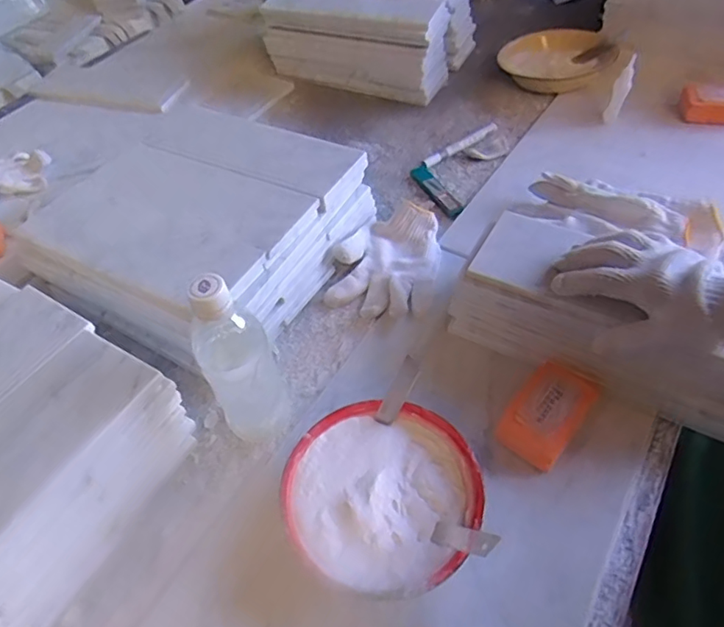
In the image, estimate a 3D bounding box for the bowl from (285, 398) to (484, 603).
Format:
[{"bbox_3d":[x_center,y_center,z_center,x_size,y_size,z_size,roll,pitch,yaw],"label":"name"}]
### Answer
[{"bbox_3d":[0.019,0.159,0.480,0.155,0.051,0.159,-2,50,2],"label":"bowl"}]

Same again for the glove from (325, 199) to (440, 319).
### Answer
[{"bbox_3d":[0.033,-0.071,0.690,0.128,0.041,0.172,9,51,11],"label":"glove"}]

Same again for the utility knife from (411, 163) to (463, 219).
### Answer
[{"bbox_3d":[0.105,-0.180,0.790,0.029,0.007,0.123,-20,52,-13],"label":"utility knife"}]

